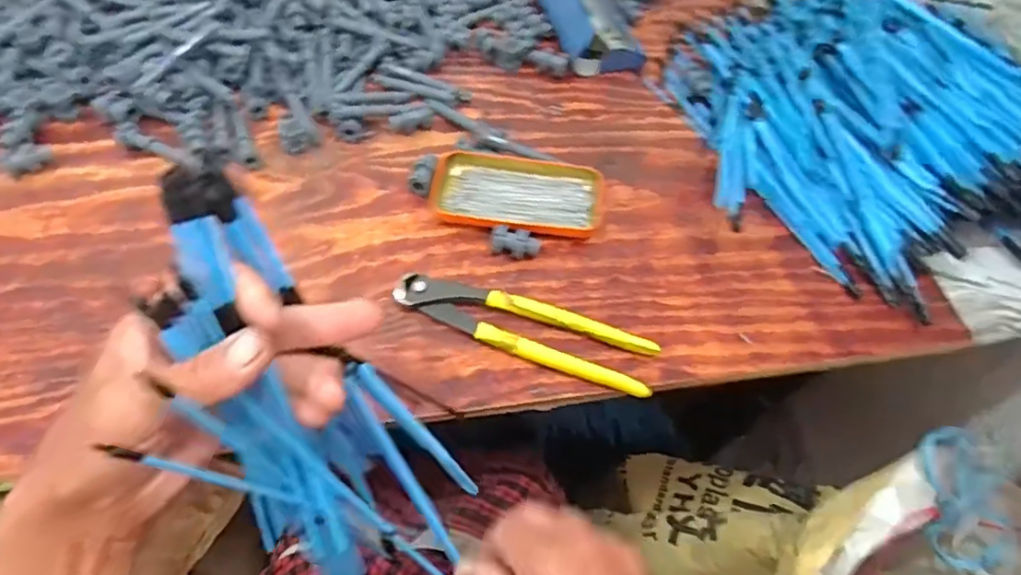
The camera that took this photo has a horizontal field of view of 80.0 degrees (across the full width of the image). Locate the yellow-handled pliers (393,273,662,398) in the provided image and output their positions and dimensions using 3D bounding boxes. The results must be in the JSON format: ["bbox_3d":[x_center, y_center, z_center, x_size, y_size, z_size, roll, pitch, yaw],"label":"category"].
[{"bbox_3d":[0.010,0.031,0.469,0.201,0.017,0.047,18,57,8],"label":"yellow-handled pliers"}]

